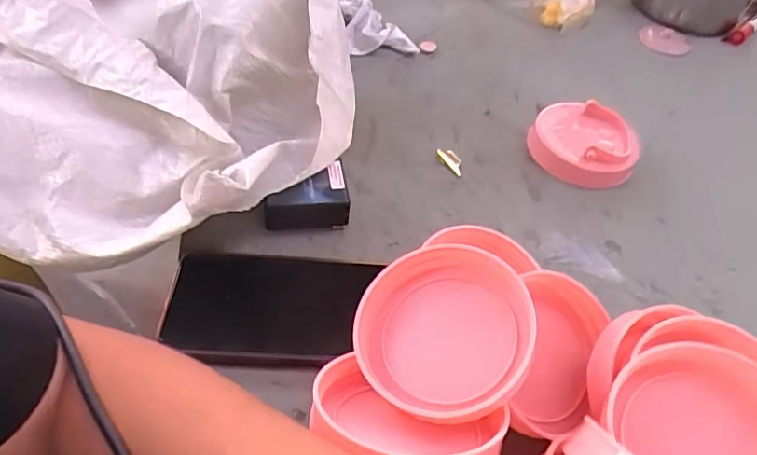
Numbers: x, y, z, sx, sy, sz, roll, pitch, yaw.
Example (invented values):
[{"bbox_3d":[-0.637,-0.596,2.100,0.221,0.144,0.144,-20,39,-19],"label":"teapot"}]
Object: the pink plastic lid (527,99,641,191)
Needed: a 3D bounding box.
[{"bbox_3d":[0.186,-0.076,0.482,0.092,0.029,0.087,4,49,-5],"label":"pink plastic lid"}]

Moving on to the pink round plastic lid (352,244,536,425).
[{"bbox_3d":[0.038,0.059,0.305,0.092,0.024,0.095,-3,70,10],"label":"pink round plastic lid"}]

